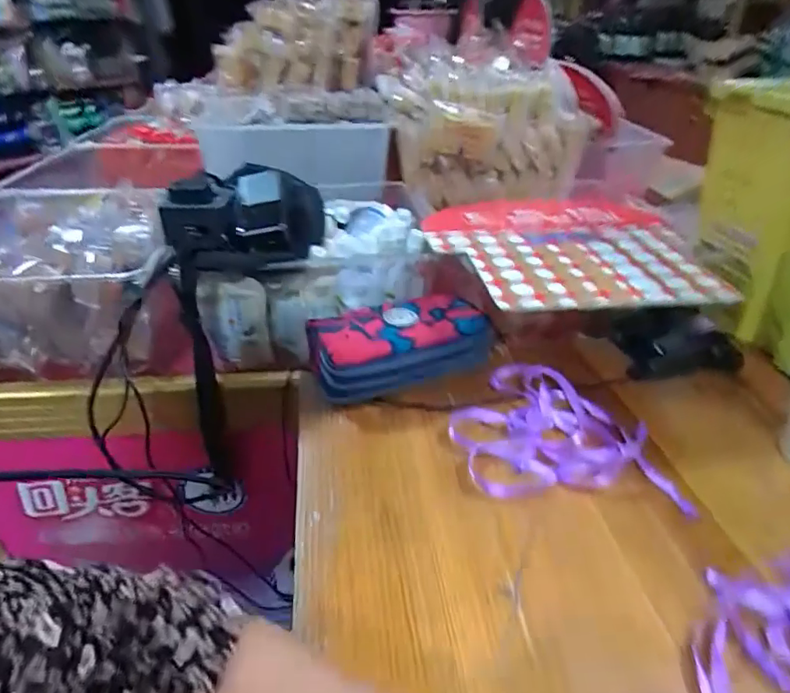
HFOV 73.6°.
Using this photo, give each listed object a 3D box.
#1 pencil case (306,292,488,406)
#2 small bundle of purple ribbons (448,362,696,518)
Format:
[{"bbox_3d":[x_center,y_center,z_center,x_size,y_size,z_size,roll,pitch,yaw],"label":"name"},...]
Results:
[{"bbox_3d":[0.006,-0.005,0.532,0.178,0.048,0.091,-16,37,-15],"label":"pencil case"},{"bbox_3d":[0.135,0.071,0.457,0.167,0.025,0.151,-2,36,3],"label":"small bundle of purple ribbons"}]

